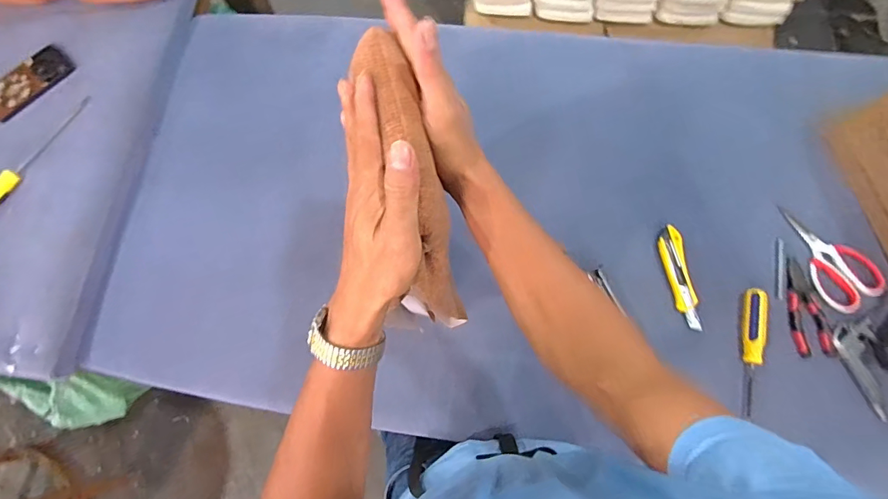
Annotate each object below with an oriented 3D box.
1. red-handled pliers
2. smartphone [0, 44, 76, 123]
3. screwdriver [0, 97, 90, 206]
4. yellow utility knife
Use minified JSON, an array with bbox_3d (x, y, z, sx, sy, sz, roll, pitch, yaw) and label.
[{"bbox_3d":[0.558,0.090,0.667,0.060,0.008,0.148,-8,75,-1],"label":"red-handled pliers"},{"bbox_3d":[-0.766,-0.311,0.790,0.086,0.008,0.160,43,80,12],"label":"smartphone"},{"bbox_3d":[-0.712,-0.154,0.730,0.029,0.021,0.283,27,77,8],"label":"screwdriver"},{"bbox_3d":[0.379,0.045,0.692,0.035,0.018,0.165,-8,75,-1],"label":"yellow utility knife"}]

